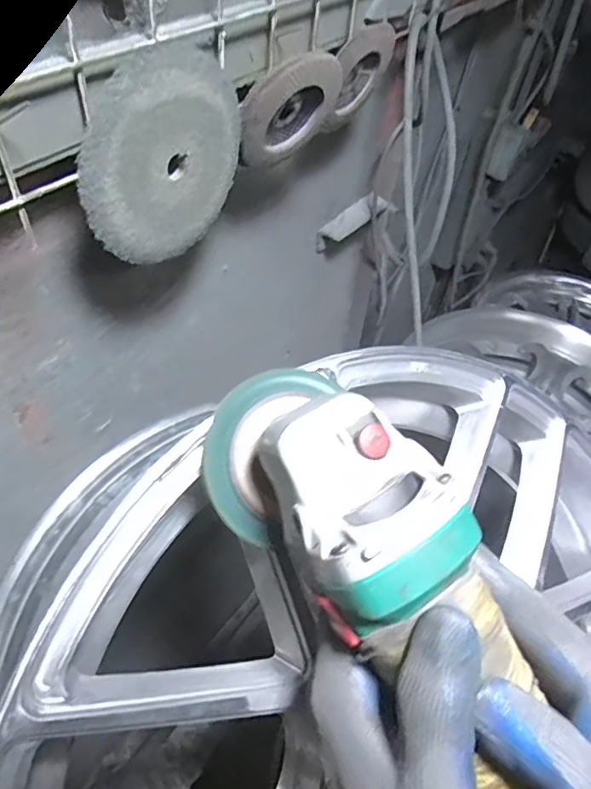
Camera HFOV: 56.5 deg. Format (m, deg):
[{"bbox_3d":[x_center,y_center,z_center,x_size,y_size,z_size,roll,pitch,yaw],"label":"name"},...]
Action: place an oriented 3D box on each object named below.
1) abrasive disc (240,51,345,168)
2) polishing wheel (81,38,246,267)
[{"bbox_3d":[-0.004,-0.212,0.407,0.091,0.084,0.010,-37,78,-2],"label":"abrasive disc"},{"bbox_3d":[-0.079,-0.147,0.344,0.007,0.118,0.126,33,55,23],"label":"polishing wheel"}]

